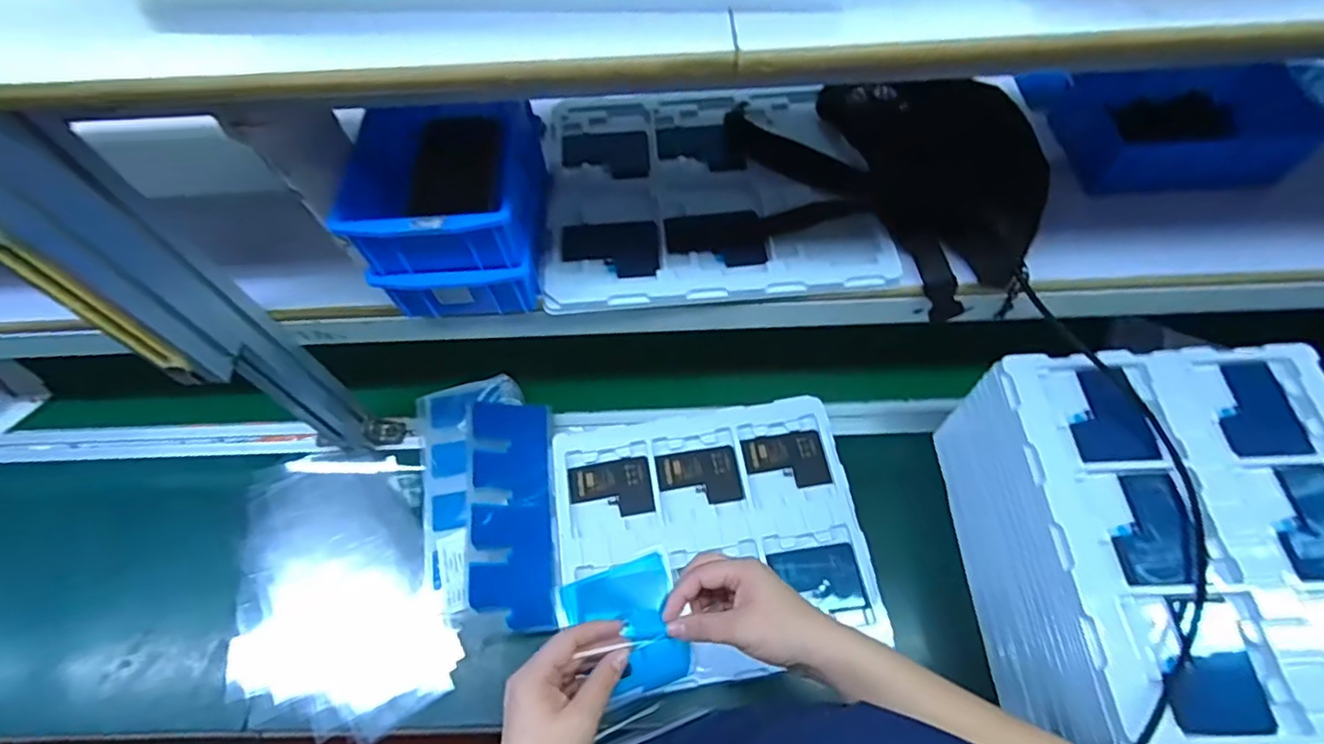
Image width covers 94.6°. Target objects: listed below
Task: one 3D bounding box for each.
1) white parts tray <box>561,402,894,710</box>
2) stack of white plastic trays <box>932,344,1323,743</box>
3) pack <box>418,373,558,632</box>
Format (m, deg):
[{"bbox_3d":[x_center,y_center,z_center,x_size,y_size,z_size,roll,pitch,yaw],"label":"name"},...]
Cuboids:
[{"bbox_3d":[0.050,0.172,0.656,0.316,0.016,0.278,-8,60,-3],"label":"white parts tray"},{"bbox_3d":[0.454,0.160,0.559,0.272,0.174,0.319,-2,60,1],"label":"stack of white plastic trays"},{"bbox_3d":[-0.188,0.137,0.673,0.144,0.042,0.286,-8,62,-13],"label":"pack"}]

